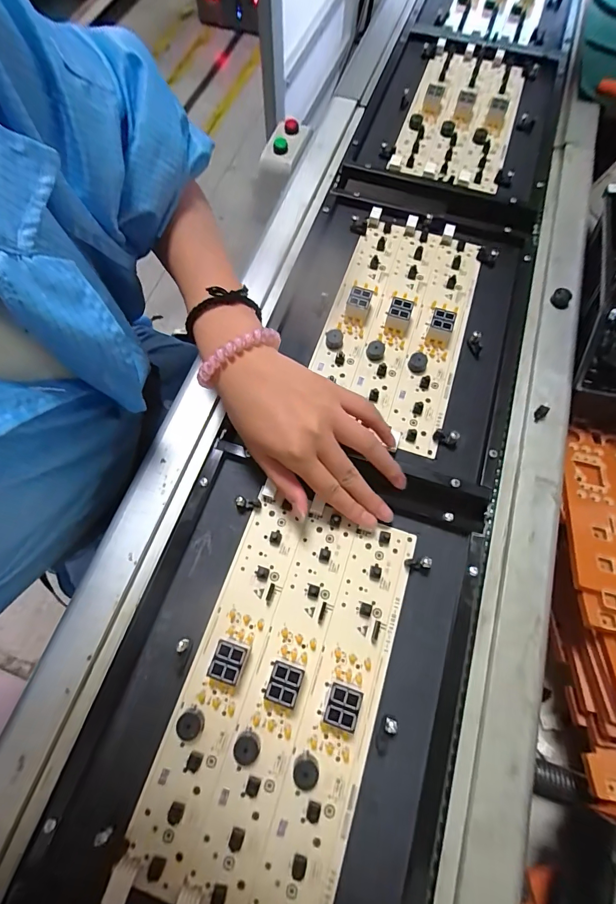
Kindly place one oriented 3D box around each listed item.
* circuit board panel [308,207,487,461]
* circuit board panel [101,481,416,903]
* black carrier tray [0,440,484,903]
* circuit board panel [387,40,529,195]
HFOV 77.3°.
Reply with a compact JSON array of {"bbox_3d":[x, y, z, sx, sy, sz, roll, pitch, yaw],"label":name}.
[{"bbox_3d":[0.089,-0.134,0.375,0.131,0.023,0.253,18,70,6],"label":"circuit board panel"},{"bbox_3d":[-0.016,0.161,0.263,0.128,0.020,0.252,18,70,6],"label":"circuit board panel"},{"bbox_3d":[-0.017,0.160,0.267,0.233,0.026,0.301,16,69,5],"label":"black carrier tray"},{"bbox_3d":[0.197,-0.431,0.497,0.130,0.034,0.271,19,70,6],"label":"circuit board panel"}]

